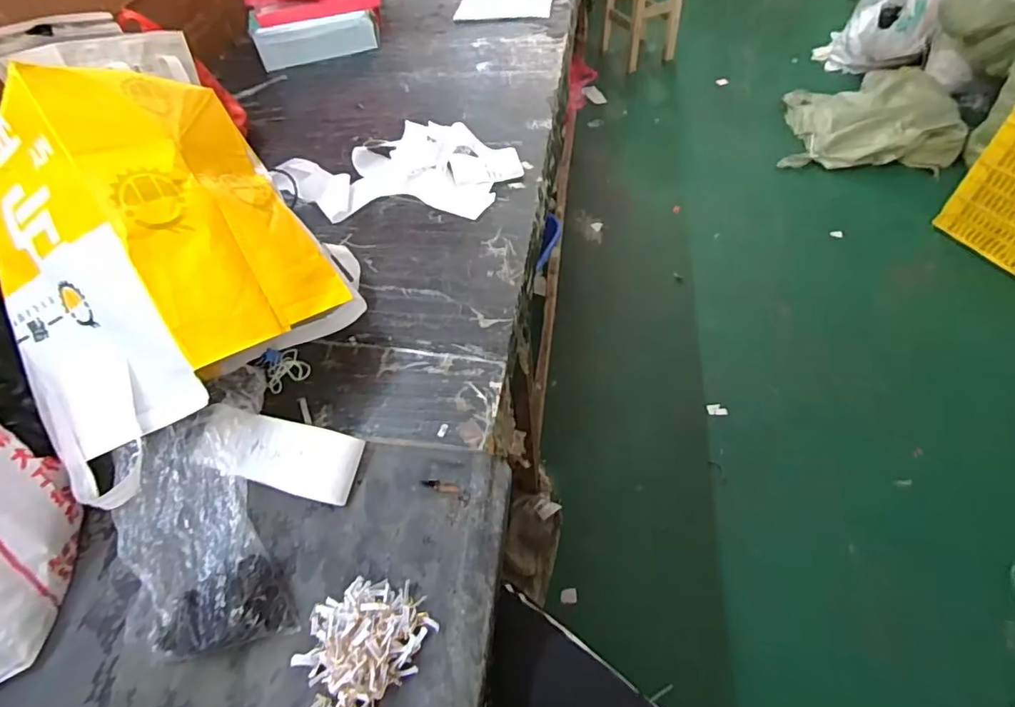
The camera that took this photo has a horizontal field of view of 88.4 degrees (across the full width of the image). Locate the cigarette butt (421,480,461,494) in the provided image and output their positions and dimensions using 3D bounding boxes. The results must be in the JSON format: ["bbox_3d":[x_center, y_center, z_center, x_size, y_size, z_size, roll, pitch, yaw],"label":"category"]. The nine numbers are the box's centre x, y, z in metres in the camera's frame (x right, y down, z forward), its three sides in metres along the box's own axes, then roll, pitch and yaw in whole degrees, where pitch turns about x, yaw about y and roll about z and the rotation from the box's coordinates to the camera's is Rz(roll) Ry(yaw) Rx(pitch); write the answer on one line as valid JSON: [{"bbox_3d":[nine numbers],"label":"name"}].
[{"bbox_3d":[-0.078,0.155,0.607,0.046,0.006,0.011,13,54,-3],"label":"cigarette butt"}]

